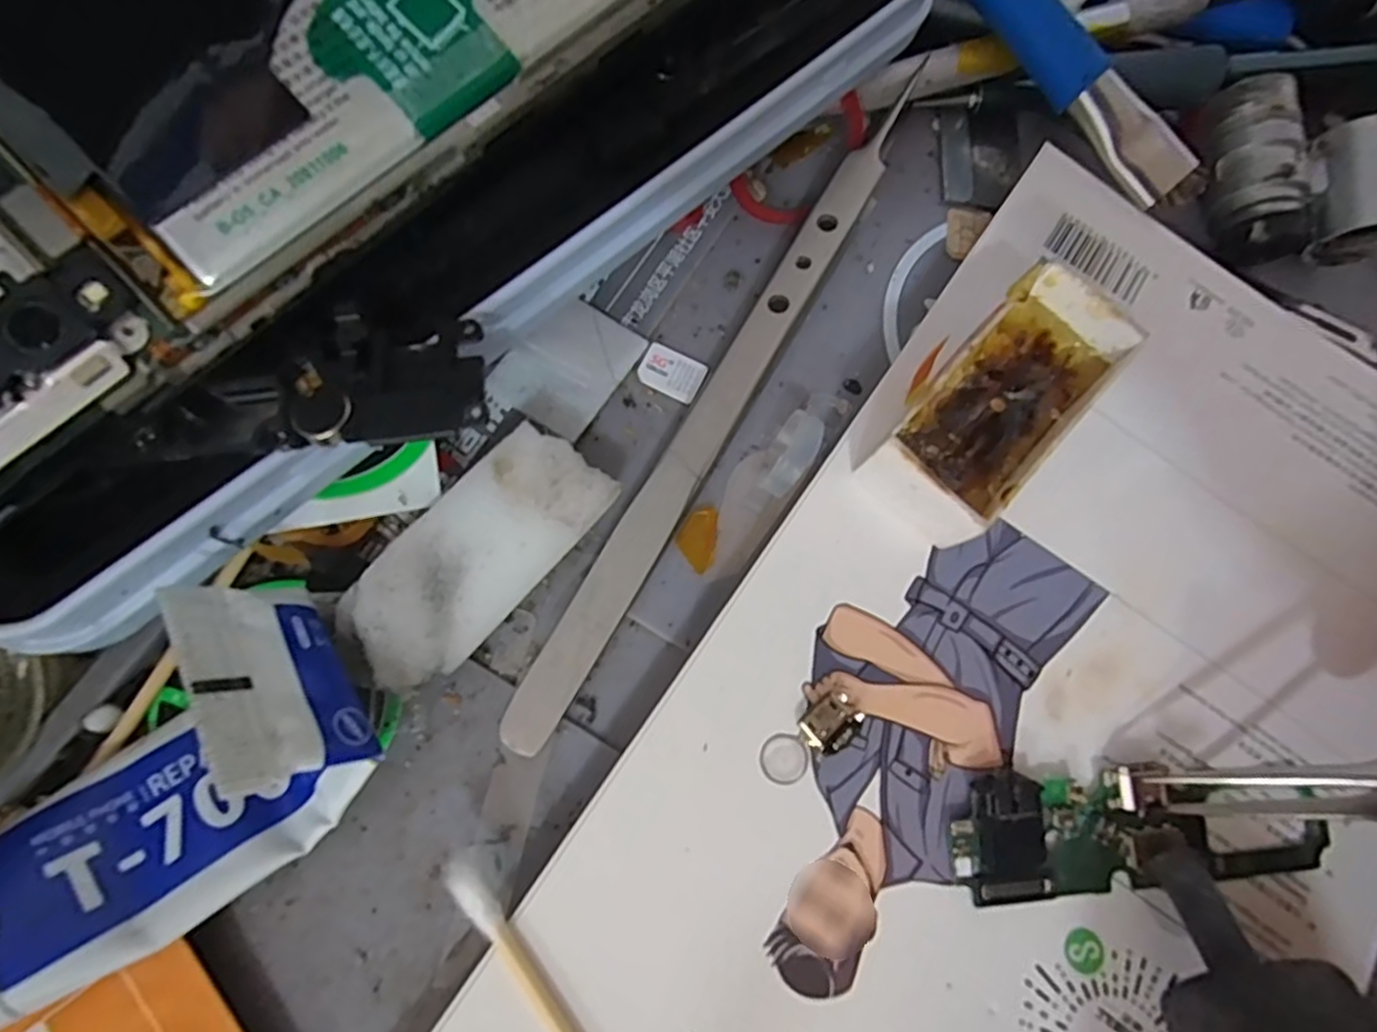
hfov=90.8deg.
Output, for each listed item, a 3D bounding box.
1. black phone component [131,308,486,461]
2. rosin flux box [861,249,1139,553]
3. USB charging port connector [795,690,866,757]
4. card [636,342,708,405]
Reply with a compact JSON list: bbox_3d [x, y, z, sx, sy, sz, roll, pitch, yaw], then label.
[{"bbox_3d":[-0.050,-0.018,0.093,0.044,0.004,0.019,-4,69,1],"label":"black phone component"},{"bbox_3d":[0.052,-0.017,0.118,0.021,0.020,0.047,42,75,5],"label":"rosin flux box"},{"bbox_3d":[0.023,0.033,0.108,0.009,0.004,0.008,-41,83,-15],"label":"USB charging port connector"},{"bbox_3d":[-0.003,-0.028,0.135,0.012,0.004,0.009,27,77,1],"label":"card"}]

